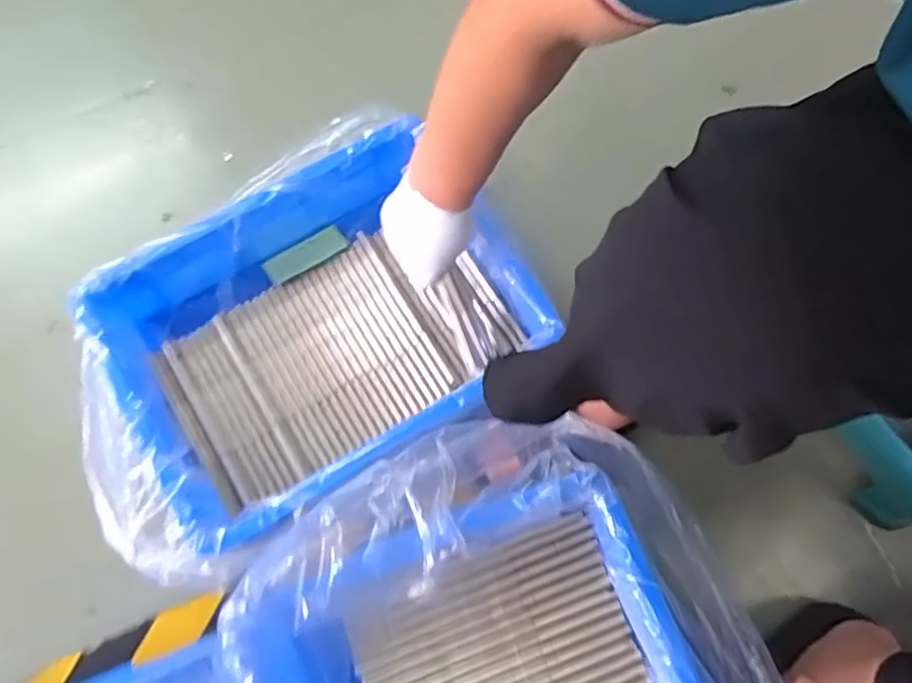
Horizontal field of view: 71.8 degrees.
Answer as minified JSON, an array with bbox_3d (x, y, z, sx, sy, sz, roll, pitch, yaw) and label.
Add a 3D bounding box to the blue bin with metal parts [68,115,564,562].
[{"bbox_3d":[-0.146,-0.013,0.673,0.384,0.115,0.295,-33,78,-10],"label":"blue bin with metal parts"}]

